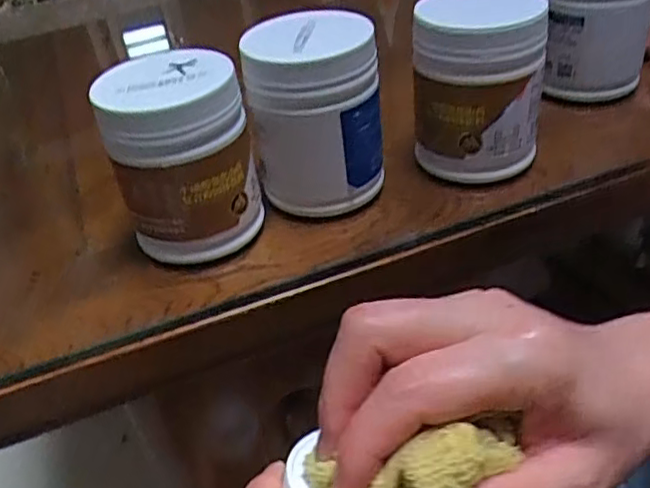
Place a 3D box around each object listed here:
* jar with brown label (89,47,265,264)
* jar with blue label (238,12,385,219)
[{"bbox_3d":[-0.088,-0.056,0.423,0.090,0.113,0.077,-14,38,-9],"label":"jar with brown label"},{"bbox_3d":[-0.005,-0.092,0.444,0.082,0.127,0.086,-5,38,4],"label":"jar with blue label"}]

